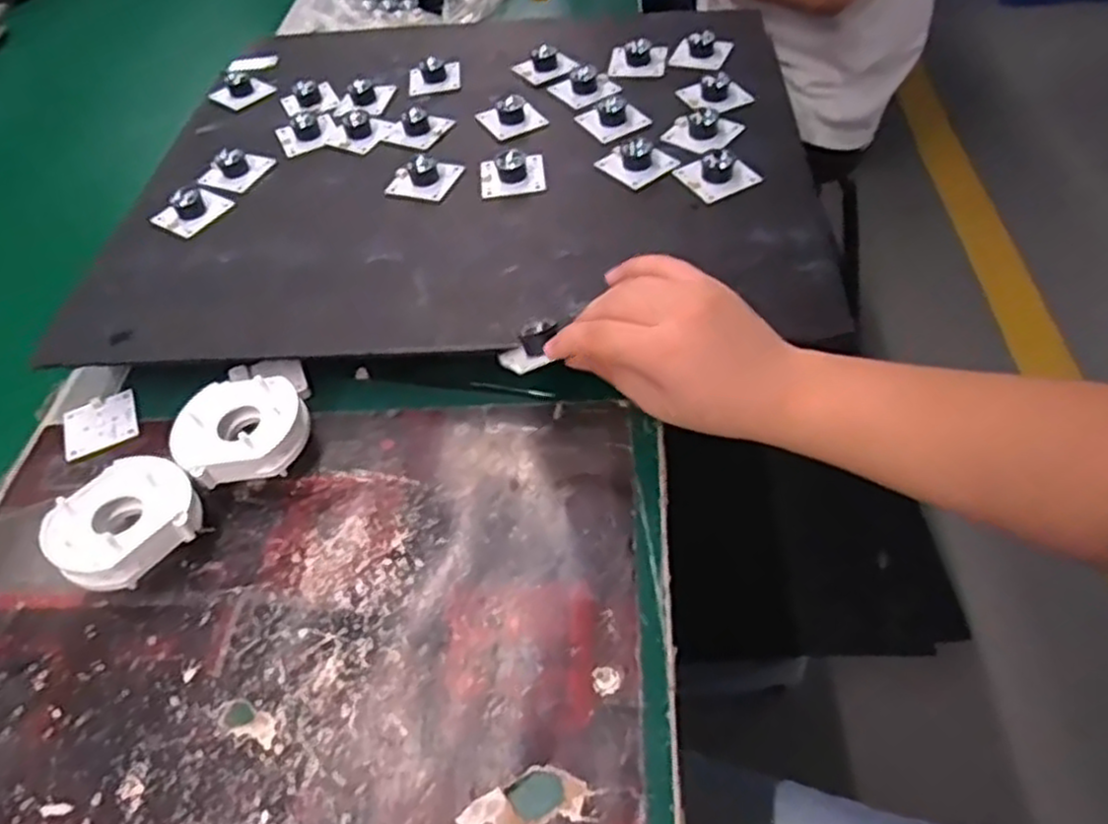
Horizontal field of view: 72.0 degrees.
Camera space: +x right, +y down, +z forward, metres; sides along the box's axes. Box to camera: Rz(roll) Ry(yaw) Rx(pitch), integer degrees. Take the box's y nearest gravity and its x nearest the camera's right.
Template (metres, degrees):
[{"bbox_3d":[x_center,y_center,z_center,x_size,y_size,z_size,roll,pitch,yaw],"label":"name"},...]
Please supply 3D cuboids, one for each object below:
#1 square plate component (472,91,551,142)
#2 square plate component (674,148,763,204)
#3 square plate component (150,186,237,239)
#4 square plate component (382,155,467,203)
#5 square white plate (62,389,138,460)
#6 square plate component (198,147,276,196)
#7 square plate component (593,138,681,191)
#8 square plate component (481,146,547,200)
[{"bbox_3d":[-0.033,-0.231,0.583,0.044,0.016,0.035,-25,52,-14],"label":"square plate component"},{"bbox_3d":[0.110,-0.163,0.510,0.043,0.016,0.041,-24,52,-13],"label":"square plate component"},{"bbox_3d":[-0.261,-0.149,0.545,0.044,0.019,0.047,25,58,24],"label":"square plate component"},{"bbox_3d":[-0.093,-0.171,0.541,0.045,0.017,0.044,13,53,16],"label":"square plate component"},{"bbox_3d":[-0.284,0.007,0.477,0.043,0.004,0.042,-23,52,-13],"label":"square white plate"},{"bbox_3d":[-0.240,-0.187,0.573,0.037,0.021,0.049,16,54,18],"label":"square plate component"},{"bbox_3d":[0.058,-0.179,0.529,0.044,0.018,0.046,-30,54,-17],"label":"square plate component"},{"bbox_3d":[-0.030,-0.172,0.534,0.045,0.018,0.037,-9,50,-1],"label":"square plate component"}]

